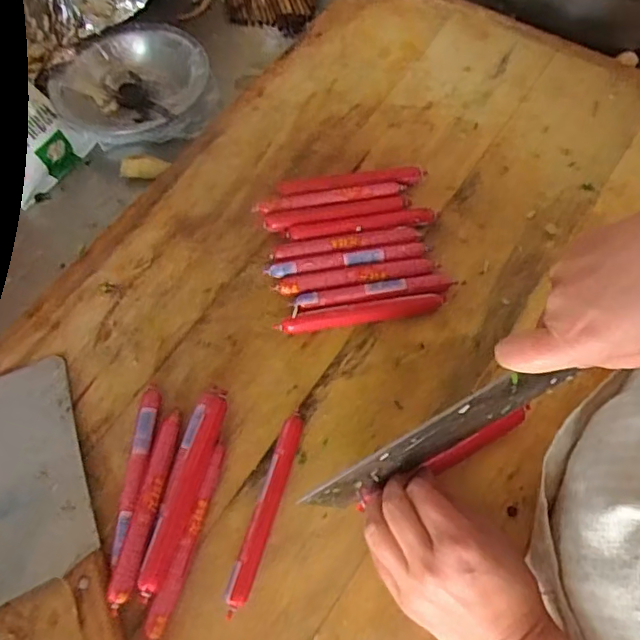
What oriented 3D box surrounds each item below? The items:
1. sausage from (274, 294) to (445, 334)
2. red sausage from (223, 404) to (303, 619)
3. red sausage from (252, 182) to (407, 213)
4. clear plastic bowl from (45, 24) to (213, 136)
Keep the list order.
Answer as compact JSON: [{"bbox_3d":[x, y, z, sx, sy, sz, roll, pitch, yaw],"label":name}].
[{"bbox_3d":[0.035,-0.004,0.468,0.136,0.014,0.015,-9,65,-3],"label":"sausage"},{"bbox_3d":[-0.038,0.136,0.405,0.016,0.018,0.137,15,66,8],"label":"red sausage"},{"bbox_3d":[0.010,-0.112,0.522,0.140,0.017,0.017,-9,65,-3],"label":"red sausage"},{"bbox_3d":[-0.211,-0.270,0.637,0.164,0.043,0.145,-11,65,-4],"label":"clear plastic bowl"}]

